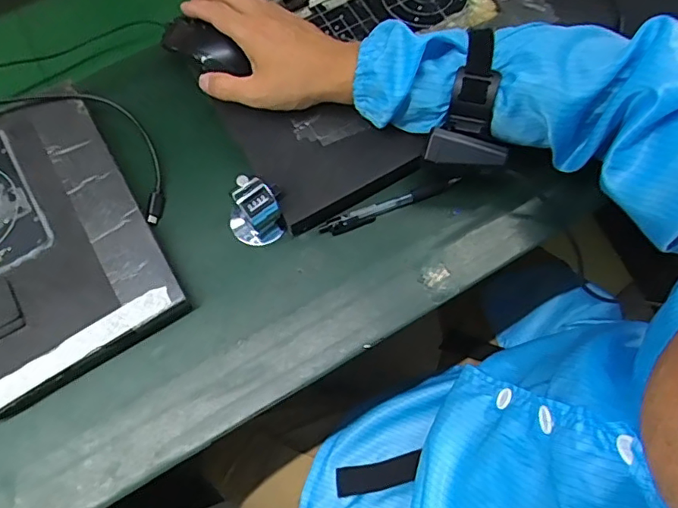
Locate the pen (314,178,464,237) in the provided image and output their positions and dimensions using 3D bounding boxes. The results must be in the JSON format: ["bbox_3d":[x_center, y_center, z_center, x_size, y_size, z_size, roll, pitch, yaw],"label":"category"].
[{"bbox_3d":[0.048,-0.043,0.489,0.133,0.013,0.016,-17,69,-6],"label":"pen"}]

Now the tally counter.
[{"bbox_3d":[-0.073,-0.039,0.465,0.051,0.062,0.035,-27,70,-9],"label":"tally counter"}]

